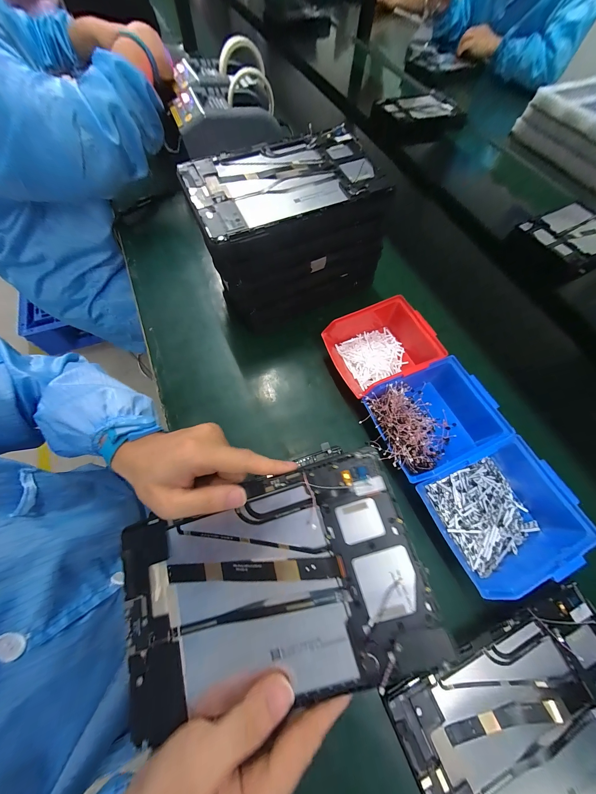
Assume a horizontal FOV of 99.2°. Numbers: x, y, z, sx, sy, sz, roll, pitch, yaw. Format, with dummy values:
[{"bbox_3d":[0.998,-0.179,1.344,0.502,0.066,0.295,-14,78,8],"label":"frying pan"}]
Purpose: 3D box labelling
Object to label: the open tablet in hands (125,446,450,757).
[{"bbox_3d":[-0.027,0.146,0.200,0.234,0.008,0.147,-19,70,4],"label":"open tablet in hands"}]

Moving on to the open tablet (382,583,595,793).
[{"bbox_3d":[0.225,0.310,0.234,0.240,0.011,0.151,-21,68,-11],"label":"open tablet"}]

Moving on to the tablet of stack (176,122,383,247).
[{"bbox_3d":[-0.018,-0.277,0.323,0.235,0.010,0.145,-23,74,-9],"label":"tablet of stack"}]

